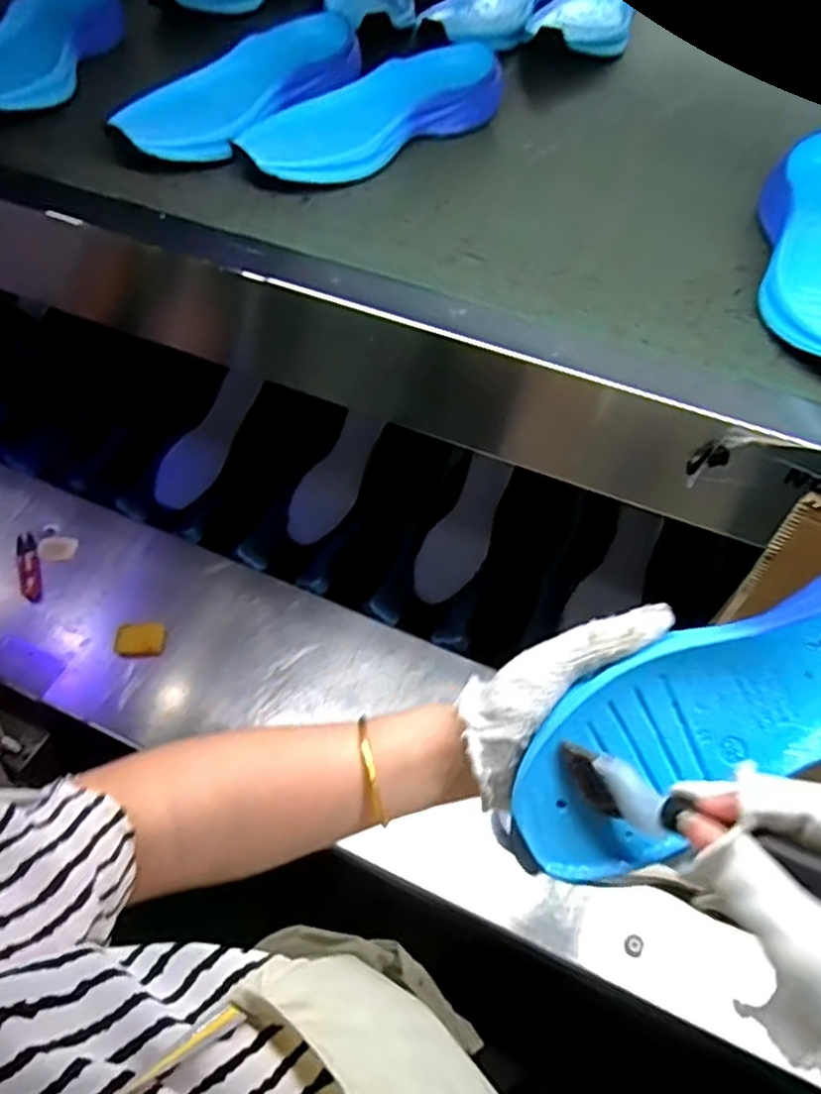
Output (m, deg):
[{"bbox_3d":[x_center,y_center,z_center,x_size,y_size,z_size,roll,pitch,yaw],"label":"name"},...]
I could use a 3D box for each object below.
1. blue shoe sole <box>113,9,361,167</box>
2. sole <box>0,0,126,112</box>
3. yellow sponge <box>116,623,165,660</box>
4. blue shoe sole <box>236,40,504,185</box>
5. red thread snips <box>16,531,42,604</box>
[{"bbox_3d":[-0.145,-0.394,0.594,0.109,0.039,0.255,24,56,16],"label":"blue shoe sole"},{"bbox_3d":[-0.348,-0.473,0.645,0.094,0.035,0.262,10,53,6],"label":"sole"},{"bbox_3d":[-0.304,0.105,0.773,0.052,0.013,0.036,-6,53,-6],"label":"yellow sponge"},{"bbox_3d":[-0.031,-0.370,0.585,0.255,0.034,0.092,-36,61,-25],"label":"blue shoe sole"},{"bbox_3d":[-0.462,0.024,0.831,0.023,0.009,0.100,-17,55,-14],"label":"red thread snips"}]

